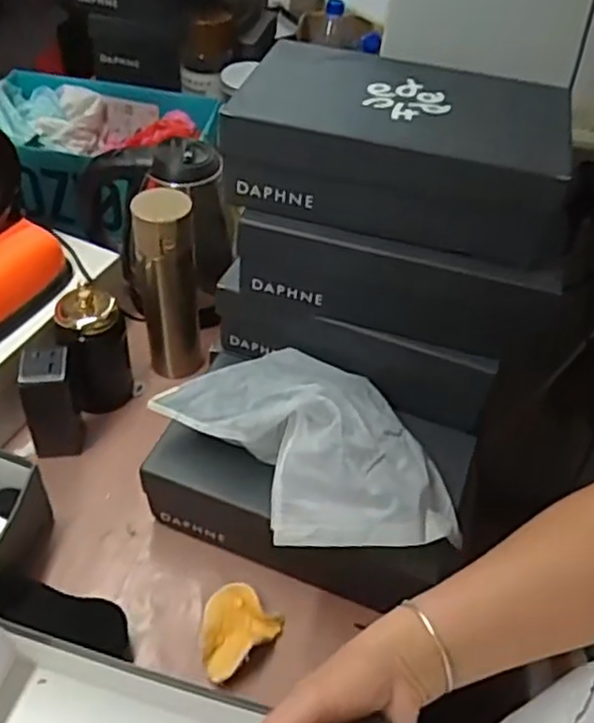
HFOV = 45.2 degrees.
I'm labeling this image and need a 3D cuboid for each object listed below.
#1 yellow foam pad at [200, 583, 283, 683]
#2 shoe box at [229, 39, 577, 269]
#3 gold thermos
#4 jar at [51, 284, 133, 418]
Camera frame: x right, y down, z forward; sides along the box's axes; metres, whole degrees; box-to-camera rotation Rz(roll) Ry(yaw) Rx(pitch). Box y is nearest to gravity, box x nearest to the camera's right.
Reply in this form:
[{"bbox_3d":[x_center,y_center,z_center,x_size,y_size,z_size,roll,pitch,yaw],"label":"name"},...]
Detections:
[{"bbox_3d":[-0.061,0.251,0.674,0.079,0.022,0.063,-31,56,-31],"label":"yellow foam pad"},{"bbox_3d":[0.095,-0.205,0.677,0.299,0.091,0.180,11,46,5],"label":"shoe box"},{"bbox_3d":[-0.153,-0.090,0.848,0.066,0.246,0.081,-7,47,-13],"label":"gold thermos"},{"bbox_3d":[-0.230,-0.011,0.817,0.075,0.155,0.062,-11,48,-16],"label":"jar"}]

